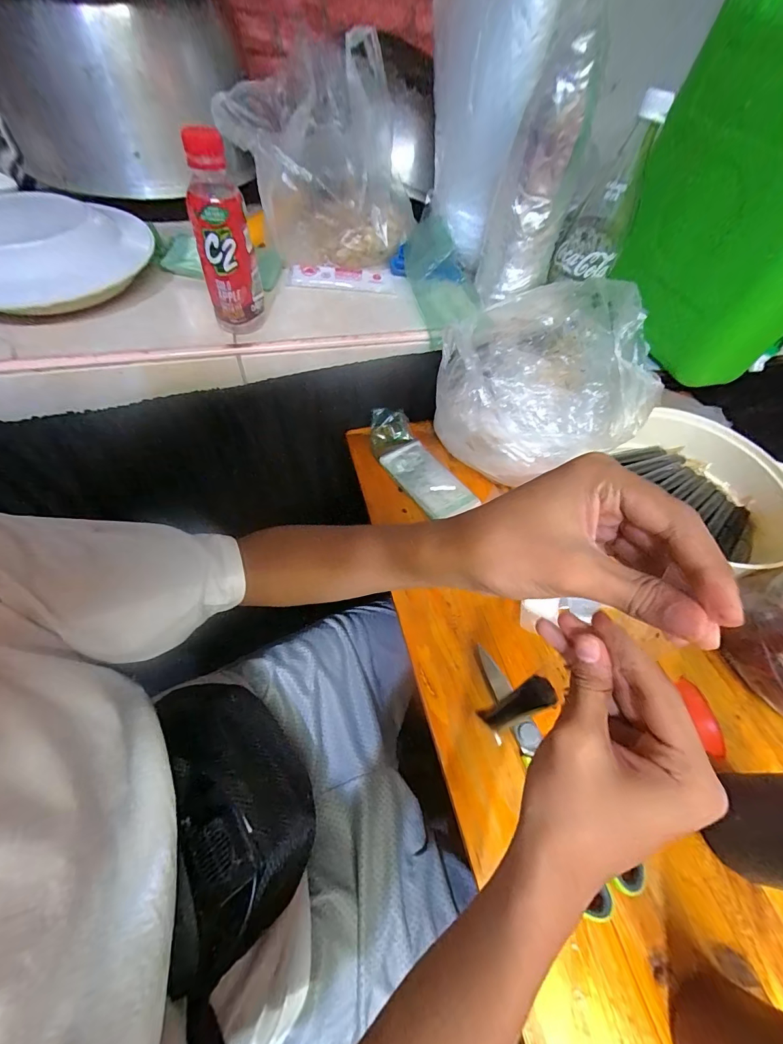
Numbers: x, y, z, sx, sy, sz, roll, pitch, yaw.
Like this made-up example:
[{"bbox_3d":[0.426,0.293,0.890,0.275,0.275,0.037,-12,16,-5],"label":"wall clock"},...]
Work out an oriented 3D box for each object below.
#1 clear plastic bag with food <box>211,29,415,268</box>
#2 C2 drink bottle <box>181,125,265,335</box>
[{"bbox_3d":[-0.085,-0.441,0.470,0.206,0.178,0.148,-7,57,-10],"label":"clear plastic bag with food"},{"bbox_3d":[-0.159,-0.265,0.367,0.051,0.148,0.056,-14,58,-14],"label":"C2 drink bottle"}]

